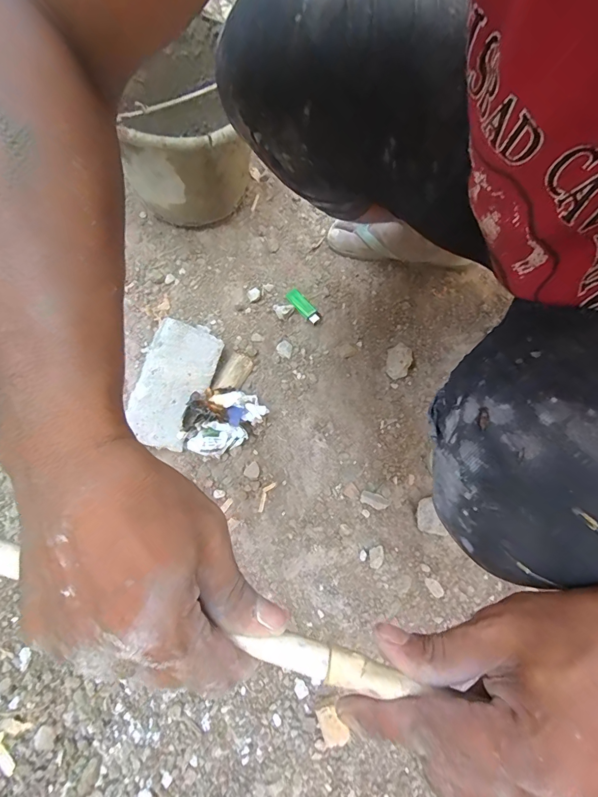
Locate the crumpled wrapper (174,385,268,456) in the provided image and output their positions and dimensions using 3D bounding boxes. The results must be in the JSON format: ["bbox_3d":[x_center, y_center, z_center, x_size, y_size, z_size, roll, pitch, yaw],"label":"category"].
[{"bbox_3d":[-0.123,0.037,0.606,0.125,0.054,0.111,13,75,5],"label":"crumpled wrapper"}]

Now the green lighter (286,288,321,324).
[{"bbox_3d":[0.008,-0.165,0.671,0.027,0.014,0.079,-36,77,-8],"label":"green lighter"}]

